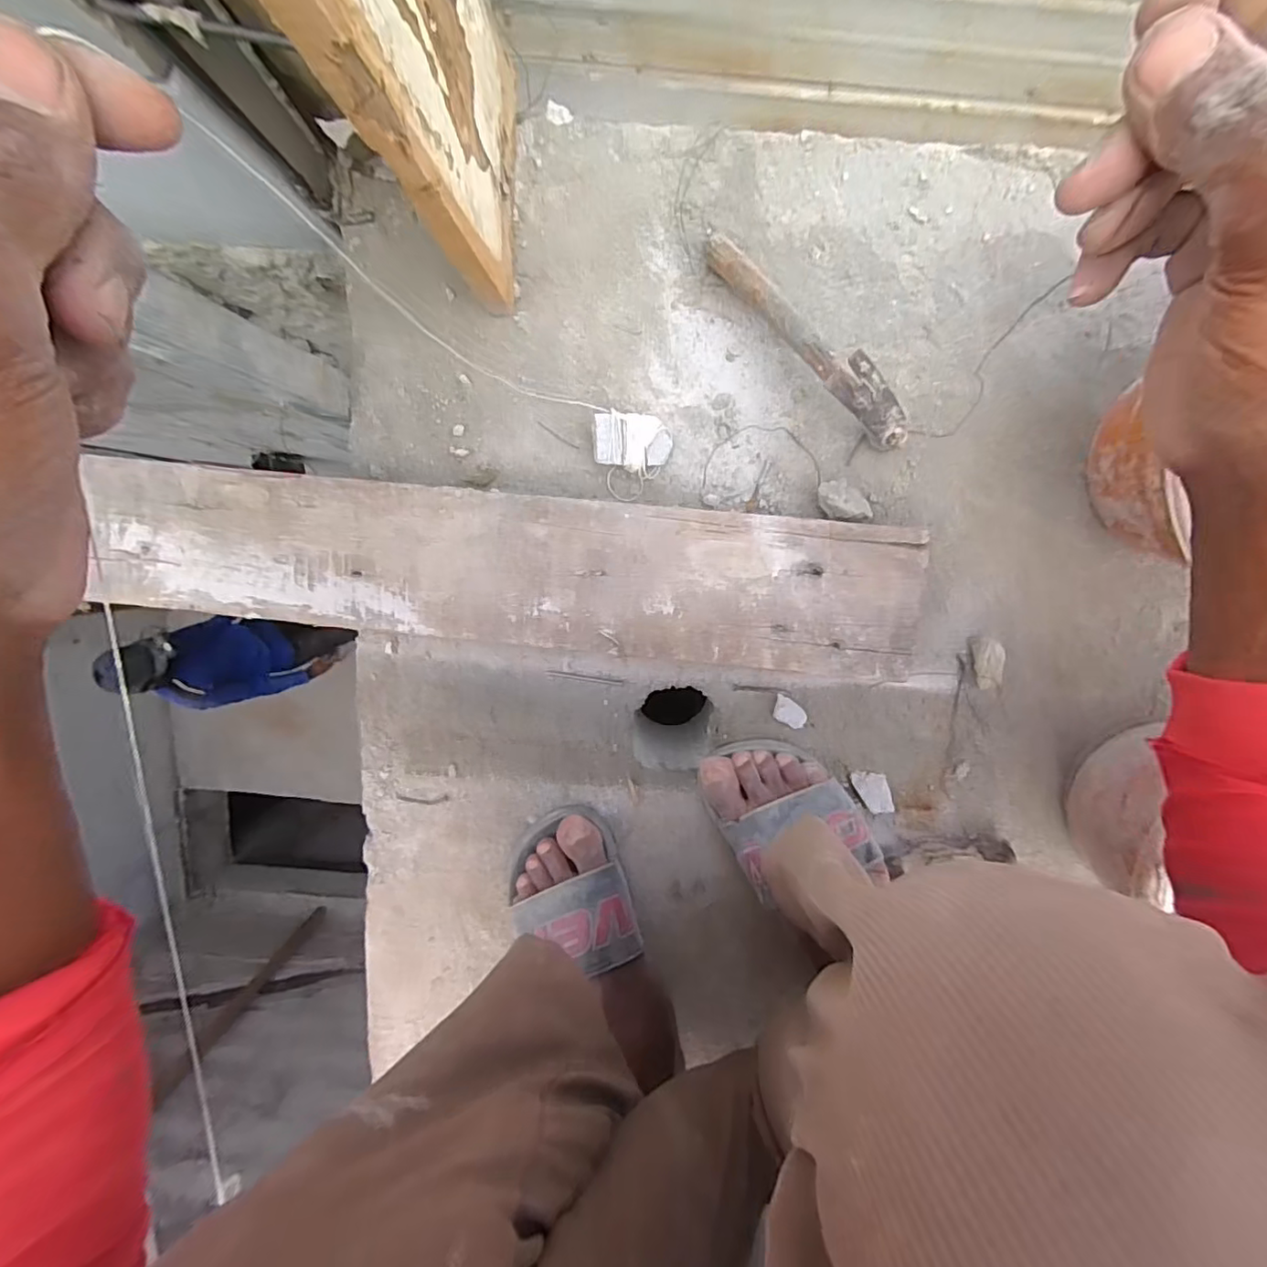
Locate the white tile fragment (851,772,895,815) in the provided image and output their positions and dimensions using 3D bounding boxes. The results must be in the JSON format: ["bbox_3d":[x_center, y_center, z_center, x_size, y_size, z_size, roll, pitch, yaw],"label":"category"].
[{"bbox_3d":[0.213,0.140,0.519,0.029,0.004,0.040,-15,85,-7],"label":"white tile fragment"}]

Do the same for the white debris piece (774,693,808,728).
[{"bbox_3d":[0.138,0.069,0.514,0.034,0.012,0.021,27,99,-1],"label":"white debris piece"}]

